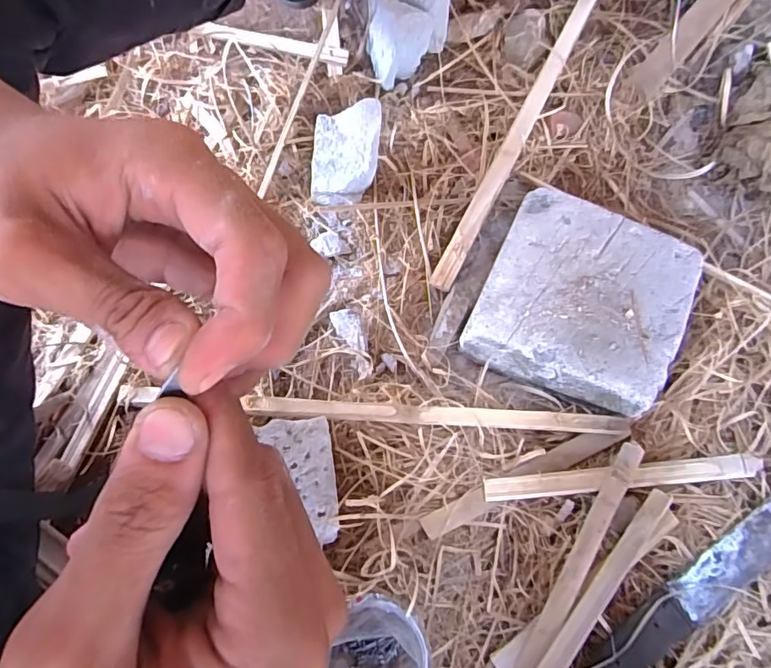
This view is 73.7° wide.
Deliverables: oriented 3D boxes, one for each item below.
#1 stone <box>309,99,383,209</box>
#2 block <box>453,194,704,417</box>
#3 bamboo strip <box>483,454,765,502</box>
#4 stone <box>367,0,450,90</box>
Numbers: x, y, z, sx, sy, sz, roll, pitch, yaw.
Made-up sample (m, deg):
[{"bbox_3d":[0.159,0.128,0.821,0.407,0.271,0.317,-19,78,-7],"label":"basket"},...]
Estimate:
[{"bbox_3d":[-0.046,-0.208,0.596,0.076,0.069,0.094,4,69,-1],"label":"stone"},{"bbox_3d":[0.210,-0.036,0.556,0.193,0.065,0.192,25,70,7],"label":"block"},{"bbox_3d":[0.231,0.141,0.503,0.267,0.006,0.021,-5,73,0],"label":"bamboo strip"},{"bbox_3d":[0.026,-0.435,0.672,0.114,0.072,0.201,-6,69,-4],"label":"stone"}]

